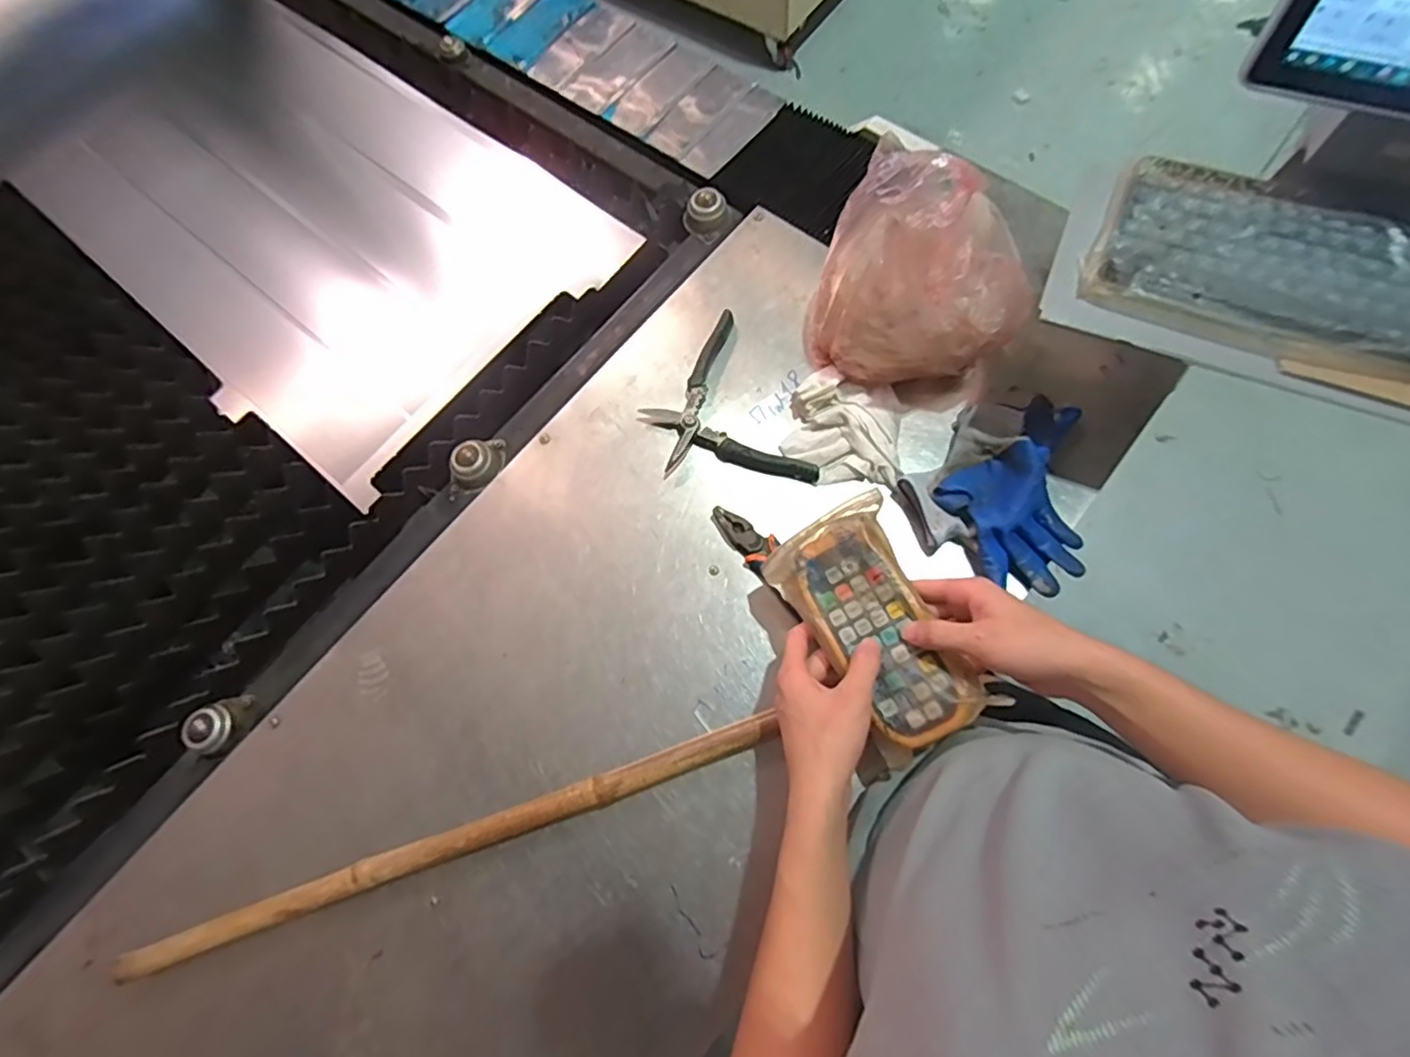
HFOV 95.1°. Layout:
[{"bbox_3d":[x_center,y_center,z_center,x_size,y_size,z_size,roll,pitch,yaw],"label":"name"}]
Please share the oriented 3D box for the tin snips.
[{"bbox_3d":[0.011,-0.119,0.711,0.144,0.021,0.218,-26,74,-6],"label":"tin snips"}]

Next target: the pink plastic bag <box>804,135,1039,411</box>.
[{"bbox_3d":[0.208,-0.241,0.628,0.192,0.227,0.151,-1,73,2],"label":"pink plastic bag"}]

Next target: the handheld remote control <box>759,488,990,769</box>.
[{"bbox_3d":[0.144,0.083,0.551,0.109,0.045,0.200,-33,74,9],"label":"handheld remote control"}]

